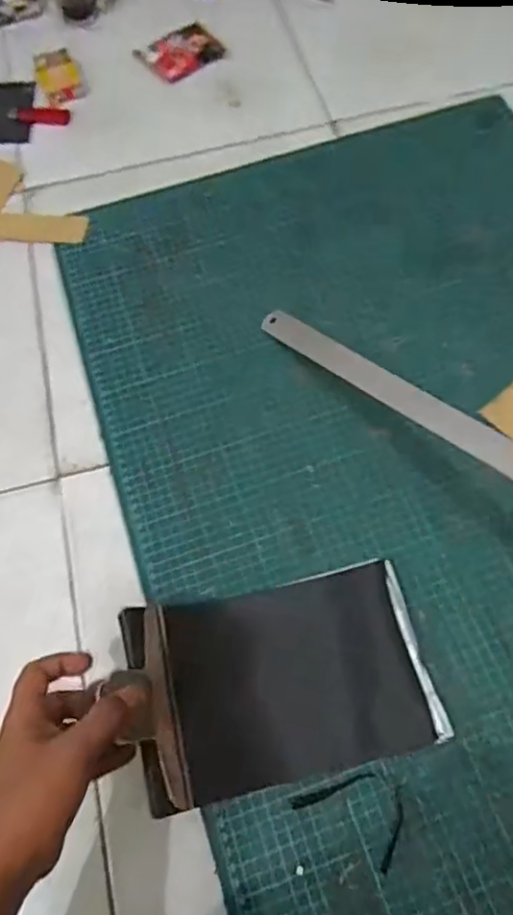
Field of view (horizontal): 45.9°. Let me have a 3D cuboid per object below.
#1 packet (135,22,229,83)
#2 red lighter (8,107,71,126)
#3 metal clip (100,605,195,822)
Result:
[{"bbox_3d":[-0.102,-0.562,0.840,0.107,0.005,0.093,-38,70,-13],"label":"packet"},{"bbox_3d":[-0.290,-0.457,0.811,0.076,0.015,0.020,-3,65,-14],"label":"red lighter"},{"bbox_3d":[-0.078,0.175,0.433,0.037,0.049,0.143,-14,63,-4],"label":"metal clip"}]

